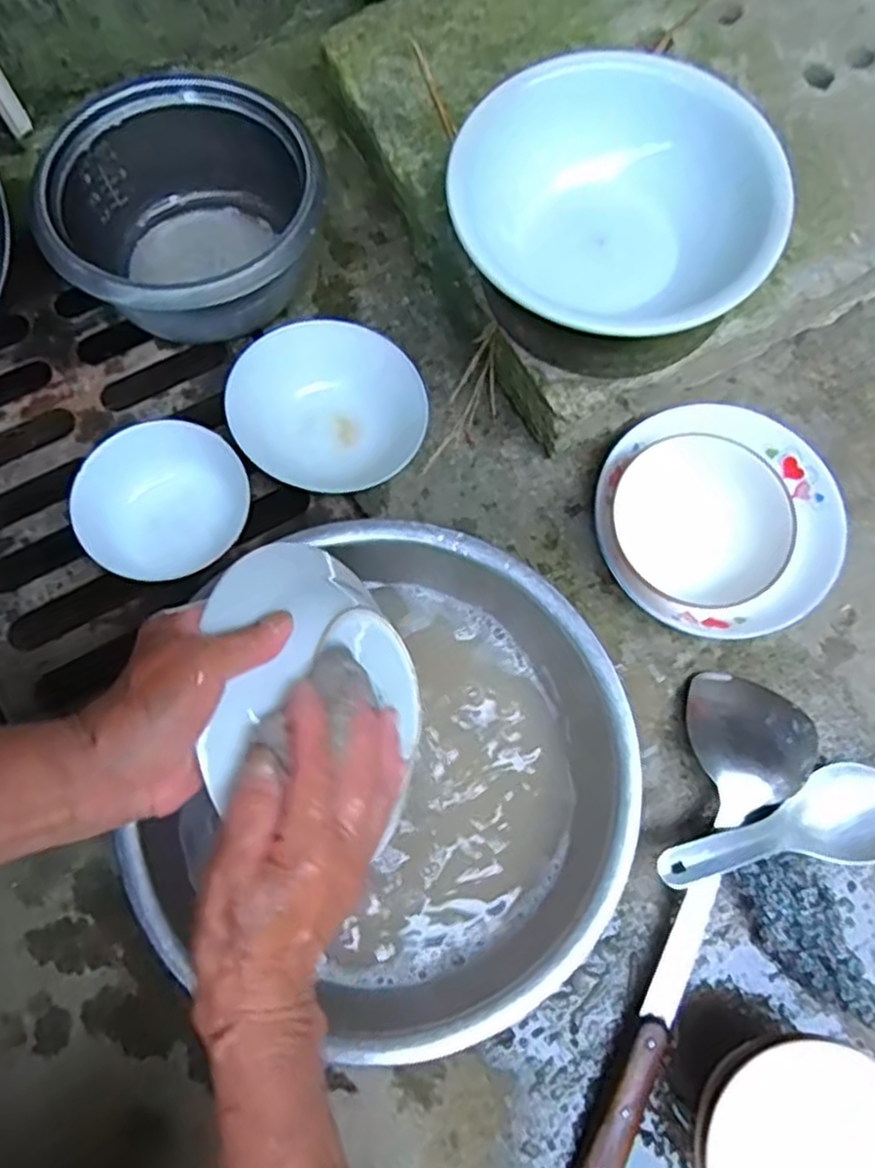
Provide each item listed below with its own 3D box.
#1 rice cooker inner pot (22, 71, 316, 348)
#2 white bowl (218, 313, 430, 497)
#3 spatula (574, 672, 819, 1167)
[{"bbox_3d":[-0.198,-0.292,0.626,0.204,0.112,0.200,0,73,0],"label":"rice cooker inner pot"},{"bbox_3d":[-0.083,-0.133,0.608,0.144,0.060,0.150,0,73,0],"label":"white bowl"},{"bbox_3d":[0.181,0.234,0.510,0.090,0.030,0.356,18,74,5],"label":"spatula"}]

